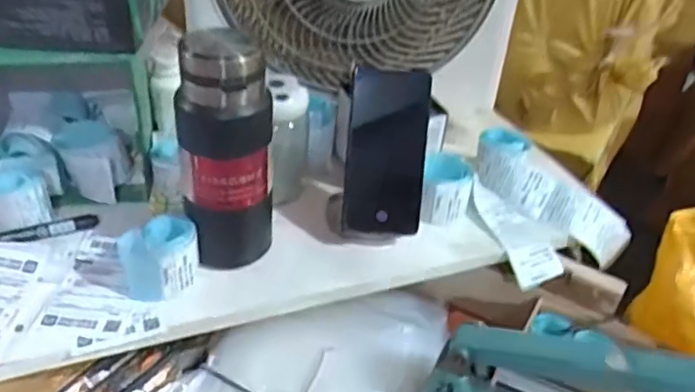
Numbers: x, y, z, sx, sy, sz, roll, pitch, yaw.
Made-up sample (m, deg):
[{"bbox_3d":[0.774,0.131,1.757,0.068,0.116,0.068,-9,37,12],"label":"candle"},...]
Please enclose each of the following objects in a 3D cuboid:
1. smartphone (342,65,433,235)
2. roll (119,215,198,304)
[{"bbox_3d":[0.039,-0.042,0.605,0.077,0.159,0.009,3,10,-8],"label":"smartphone"},{"bbox_3d":[-0.166,0.057,0.552,0.067,0.056,0.048,-13,39,-23],"label":"roll"}]

